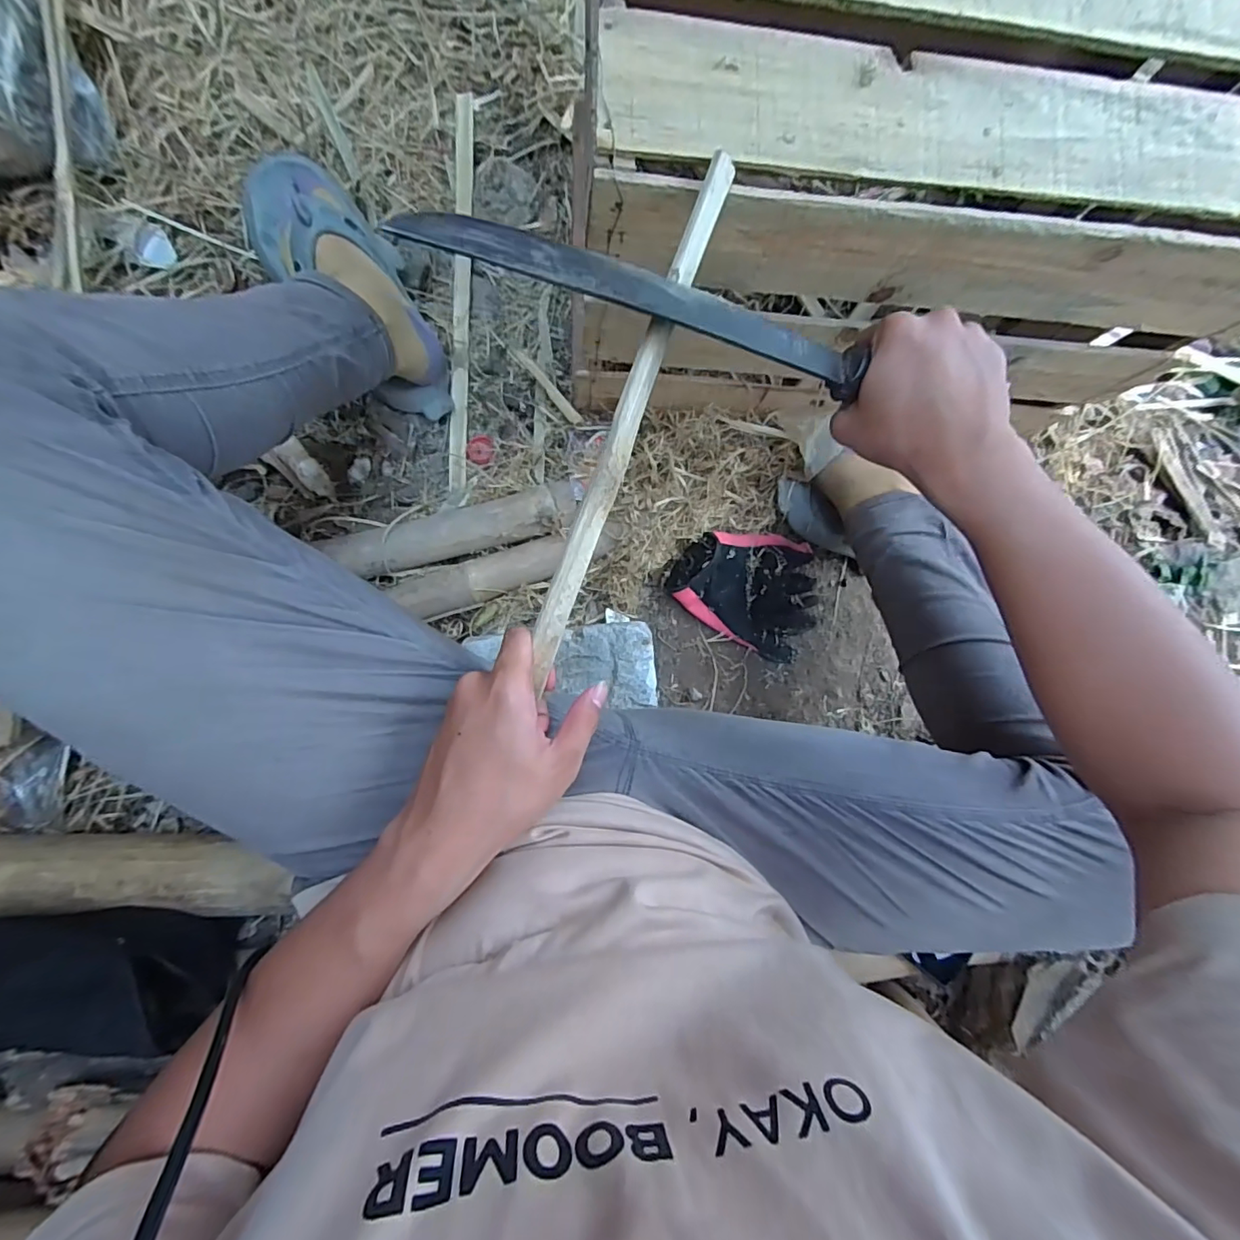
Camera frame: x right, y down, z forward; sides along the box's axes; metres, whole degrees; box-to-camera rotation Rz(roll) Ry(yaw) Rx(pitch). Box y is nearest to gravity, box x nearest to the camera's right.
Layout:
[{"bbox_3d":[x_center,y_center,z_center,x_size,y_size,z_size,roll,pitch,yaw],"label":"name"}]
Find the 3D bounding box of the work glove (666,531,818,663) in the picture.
[{"bbox_3d":[0.159,-0.041,0.656,0.182,0.035,0.133,26,97,-7],"label":"work glove"}]

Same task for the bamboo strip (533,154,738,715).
[{"bbox_3d":[0.007,-0.131,0.336,0.019,0.006,0.334,22,87,-31],"label":"bamboo strip"}]

